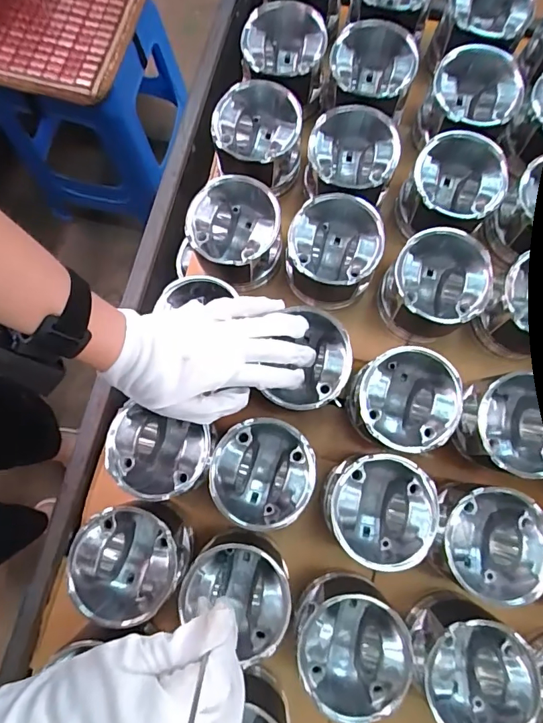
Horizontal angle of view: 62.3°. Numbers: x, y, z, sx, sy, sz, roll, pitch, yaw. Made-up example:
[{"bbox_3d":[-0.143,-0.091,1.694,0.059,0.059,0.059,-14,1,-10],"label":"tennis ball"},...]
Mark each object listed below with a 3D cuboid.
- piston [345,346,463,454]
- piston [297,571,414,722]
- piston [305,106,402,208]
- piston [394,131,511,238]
[{"bbox_3d":[0.125,0.043,0.437,0.096,0.088,0.094,0,74,1],"label":"piston"},{"bbox_3d":[0.067,0.244,0.398,0.093,0.072,0.095,0,78,-1],"label":"piston"},{"bbox_3d":[0.083,-0.204,0.485,0.092,0.082,0.092,16,79,3],"label":"piston"},{"bbox_3d":[0.186,-0.176,0.470,0.084,0.086,0.079,0,78,-1],"label":"piston"}]

